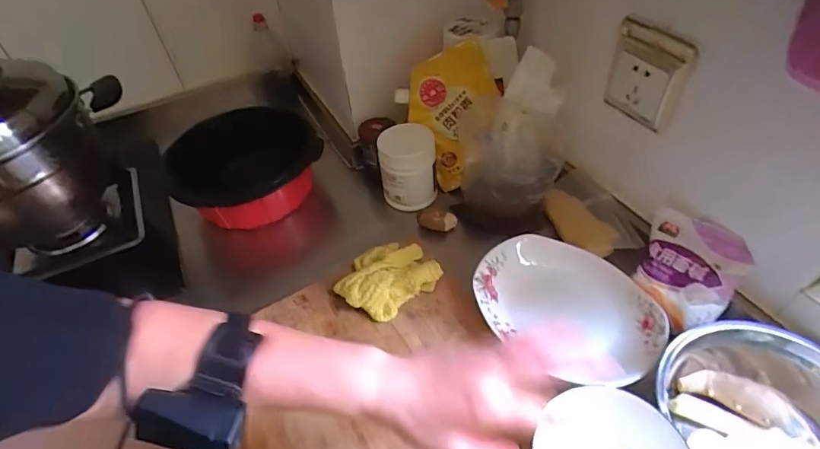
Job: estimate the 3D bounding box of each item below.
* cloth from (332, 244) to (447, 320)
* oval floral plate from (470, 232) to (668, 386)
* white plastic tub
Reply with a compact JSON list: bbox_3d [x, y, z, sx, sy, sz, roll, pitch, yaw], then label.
[{"bbox_3d":[-0.034,0.070,0.609,0.121,0.040,0.101,-27,48,-20],"label":"cloth"},{"bbox_3d":[0.196,0.092,0.566,0.215,0.037,0.170,17,49,21],"label":"oval floral plate"},{"bbox_3d":[-0.005,-0.087,0.696,0.080,0.126,0.081,-3,45,3],"label":"white plastic tub"}]

